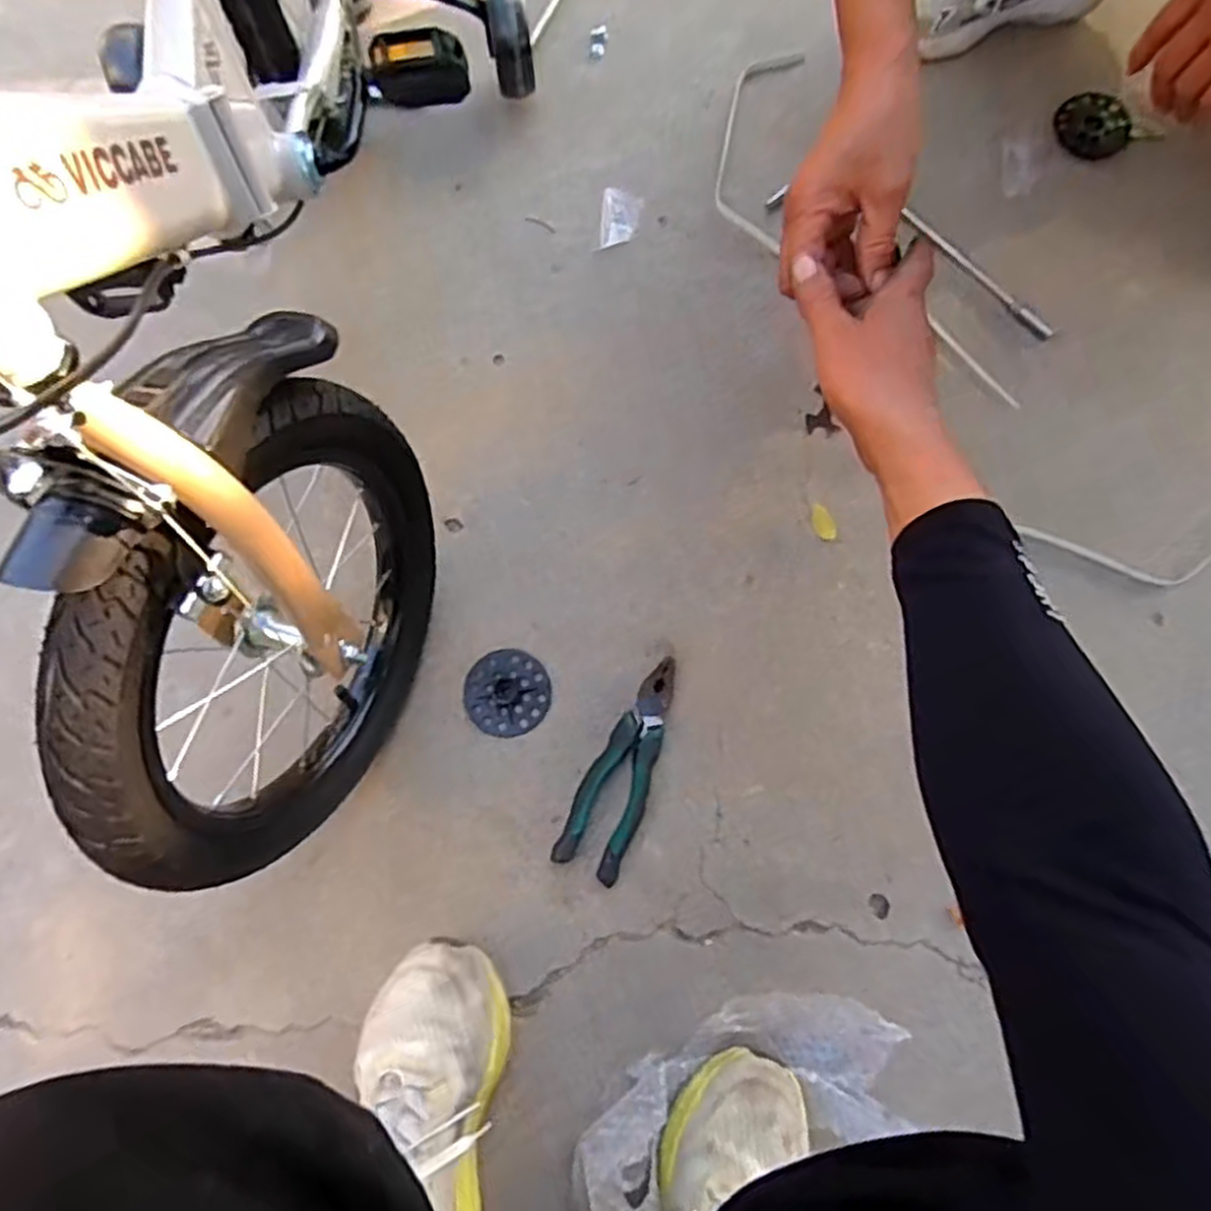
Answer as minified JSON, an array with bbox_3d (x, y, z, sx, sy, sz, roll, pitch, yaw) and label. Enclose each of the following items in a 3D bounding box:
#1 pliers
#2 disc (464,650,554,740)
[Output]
[{"bbox_3d":[0.021,0.138,0.653,0.056,0.011,0.192,25,80,5],"label":"pliers"},{"bbox_3d":[-0.087,0.078,0.673,0.074,0.004,0.075,0,79,0],"label":"disc"}]

